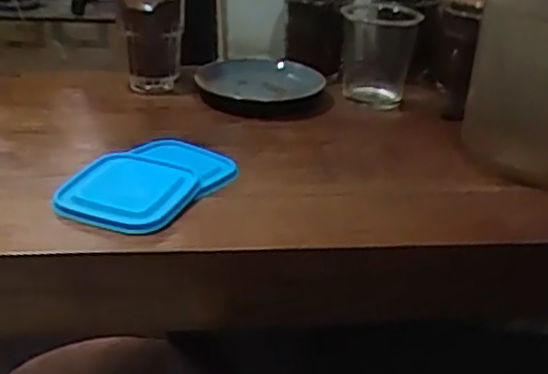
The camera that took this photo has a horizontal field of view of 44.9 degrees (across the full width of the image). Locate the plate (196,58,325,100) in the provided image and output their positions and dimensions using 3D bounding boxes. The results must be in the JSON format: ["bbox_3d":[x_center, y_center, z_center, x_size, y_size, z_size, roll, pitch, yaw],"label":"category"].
[{"bbox_3d":[-0.016,-0.118,0.748,0.138,0.029,0.143,3,27,-2],"label":"plate"}]

